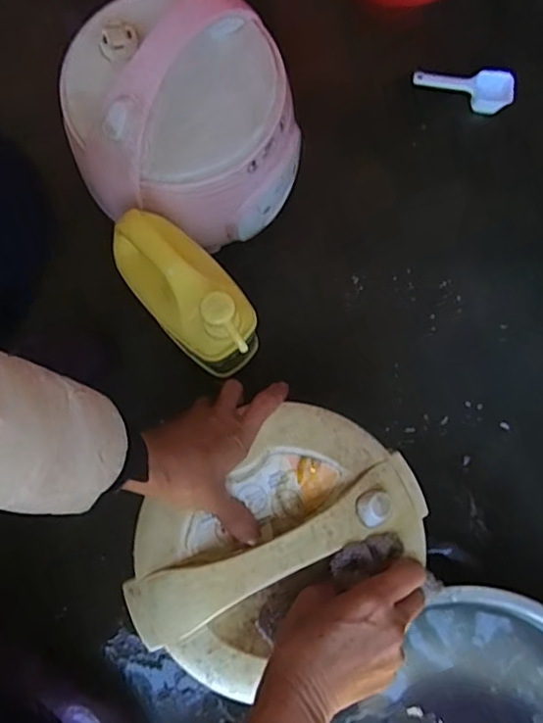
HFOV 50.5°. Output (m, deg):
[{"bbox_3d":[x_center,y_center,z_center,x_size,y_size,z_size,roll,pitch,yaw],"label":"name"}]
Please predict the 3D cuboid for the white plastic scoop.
[{"bbox_3d":[0.248,-0.349,0.749,0.127,0.033,0.046,-1,80,-1],"label":"white plastic scoop"}]

